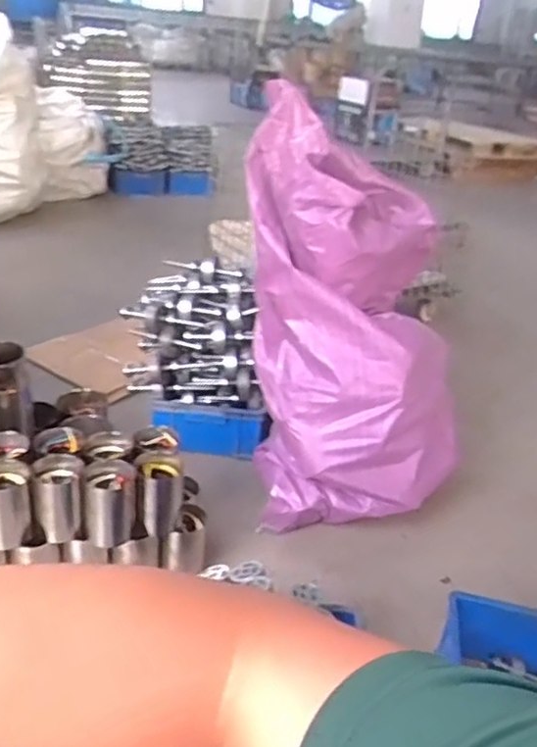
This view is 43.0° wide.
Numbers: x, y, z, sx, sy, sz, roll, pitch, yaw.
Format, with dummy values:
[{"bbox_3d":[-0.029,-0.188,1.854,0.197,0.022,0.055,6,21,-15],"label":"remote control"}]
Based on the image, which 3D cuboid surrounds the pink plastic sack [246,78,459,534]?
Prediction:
[{"bbox_3d":[0.187,-0.178,1.503,0.462,0.862,0.298,-10,3,-28],"label":"pink plastic sack"}]

